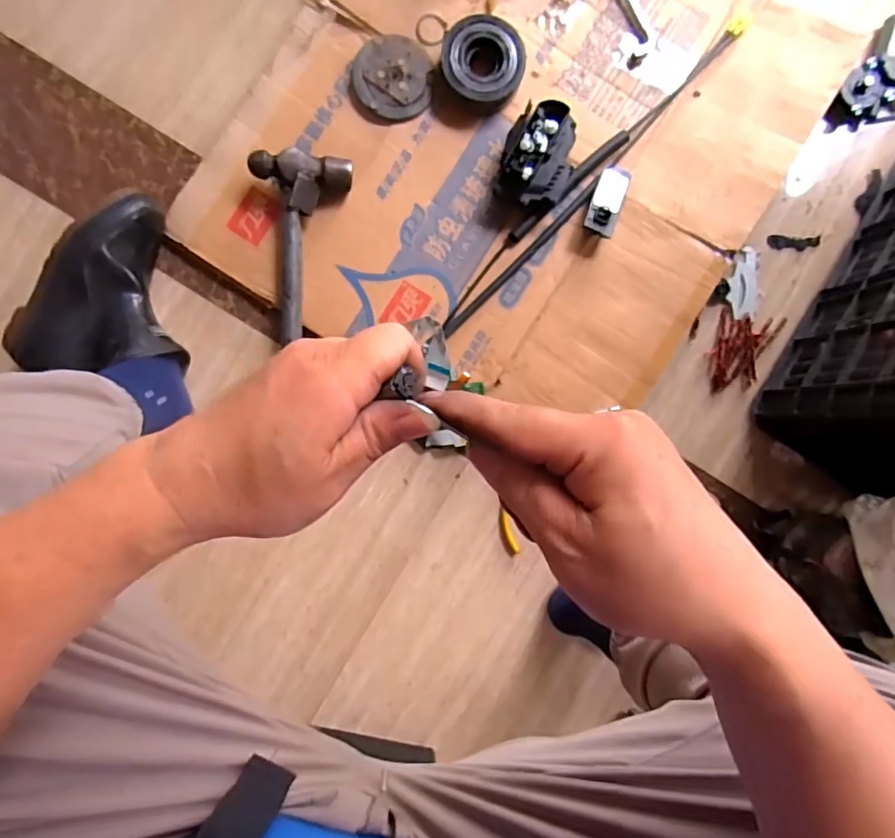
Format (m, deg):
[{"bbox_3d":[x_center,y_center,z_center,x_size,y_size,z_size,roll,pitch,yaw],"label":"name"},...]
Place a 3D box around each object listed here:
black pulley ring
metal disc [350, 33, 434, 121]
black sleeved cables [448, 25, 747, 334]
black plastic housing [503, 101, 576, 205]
[{"bbox_3d":[0.043,-0.442,0.707,0.102,0.040,0.108,-4,88,-2],"label":"black pulley ring"},{"bbox_3d":[-0.069,-0.430,0.714,0.101,0.017,0.099,2,88,-1],"label":"metal disc"},{"bbox_3d":[0.184,-0.309,0.724,0.035,0.019,0.533,45,87,1],"label":"black sleeved cables"},{"bbox_3d":[0.111,-0.318,0.698,0.084,0.065,0.114,12,89,-3],"label":"black plastic housing"}]

